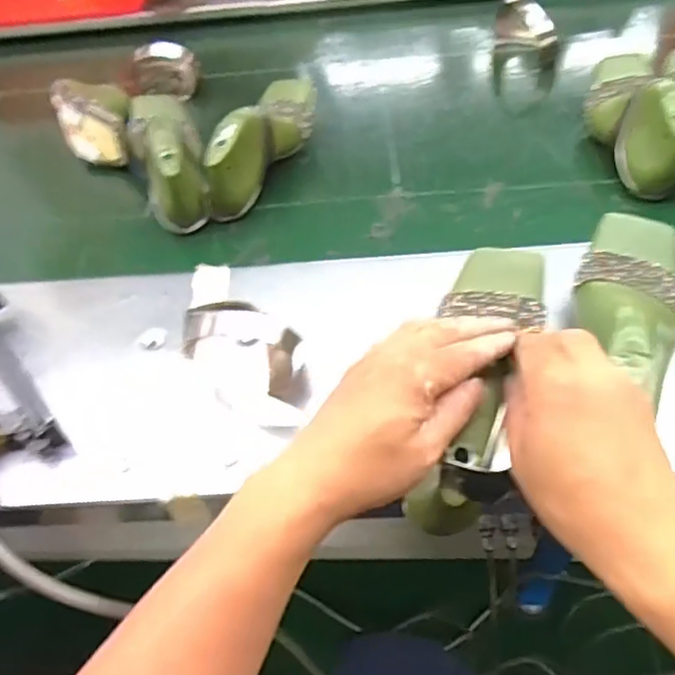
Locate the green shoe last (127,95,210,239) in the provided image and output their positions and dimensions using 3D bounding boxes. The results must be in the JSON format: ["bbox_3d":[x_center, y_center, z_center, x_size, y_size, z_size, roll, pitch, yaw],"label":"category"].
[{"bbox_3d":[-0.212,-0.236,0.751,0.080,0.097,0.237,-18,48,-10],"label":"green shoe last"}]

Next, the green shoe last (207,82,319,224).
[{"bbox_3d":[-0.089,-0.247,0.753,0.058,0.094,0.243,8,49,14],"label":"green shoe last"}]

